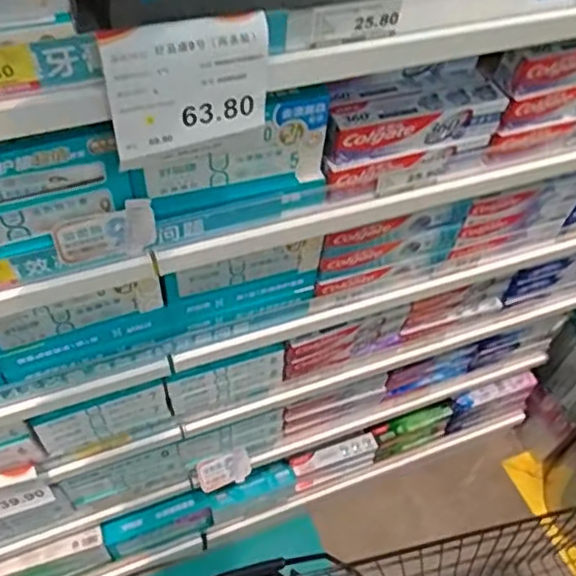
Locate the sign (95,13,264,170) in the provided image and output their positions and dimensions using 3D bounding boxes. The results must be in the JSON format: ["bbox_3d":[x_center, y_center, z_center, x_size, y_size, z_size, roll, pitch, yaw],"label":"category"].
[{"bbox_3d":[-0.087,-0.176,0.541,0.141,0.115,0.025,-15,54,-14],"label":"sign"}]

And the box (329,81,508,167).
[{"bbox_3d":[0.154,-0.198,0.753,0.237,0.057,0.042,-17,55,-16],"label":"box"}]

